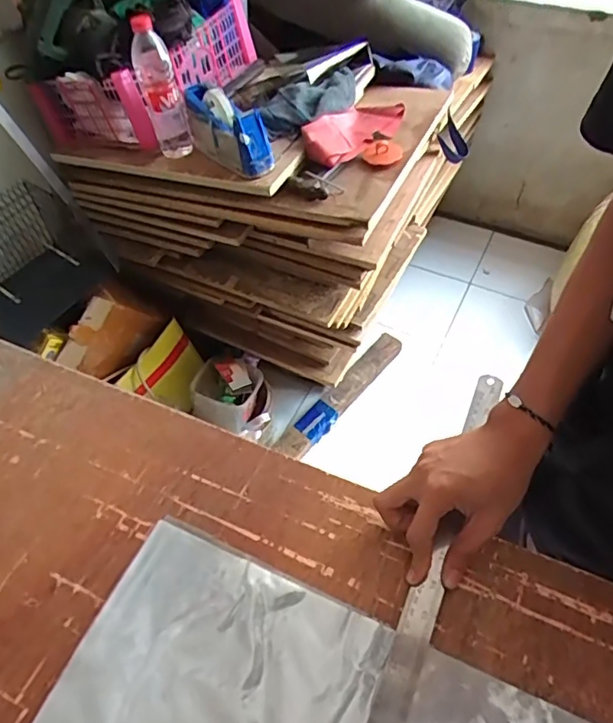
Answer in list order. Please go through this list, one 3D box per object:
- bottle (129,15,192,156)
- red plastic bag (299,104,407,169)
[{"bbox_3d":[-0.263,-0.491,0.956,0.067,0.239,0.072,-12,54,-6],"label":"bottle"},{"bbox_3d":[0.096,-0.451,1.015,0.098,0.045,0.244,32,61,24],"label":"red plastic bag"}]

